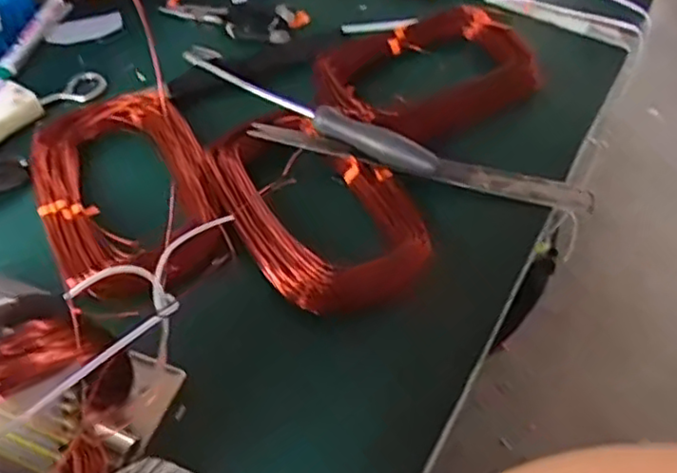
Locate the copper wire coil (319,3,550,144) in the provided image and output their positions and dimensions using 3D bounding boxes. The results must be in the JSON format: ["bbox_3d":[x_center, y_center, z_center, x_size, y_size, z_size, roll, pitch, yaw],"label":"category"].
[{"bbox_3d":[0.069,-0.136,0.534,0.167,0.026,0.125,-28,59,-17],"label":"copper wire coil"}]

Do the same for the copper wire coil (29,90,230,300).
[{"bbox_3d":[-0.153,-0.031,0.469,0.119,0.033,0.168,-19,56,-12],"label":"copper wire coil"}]

